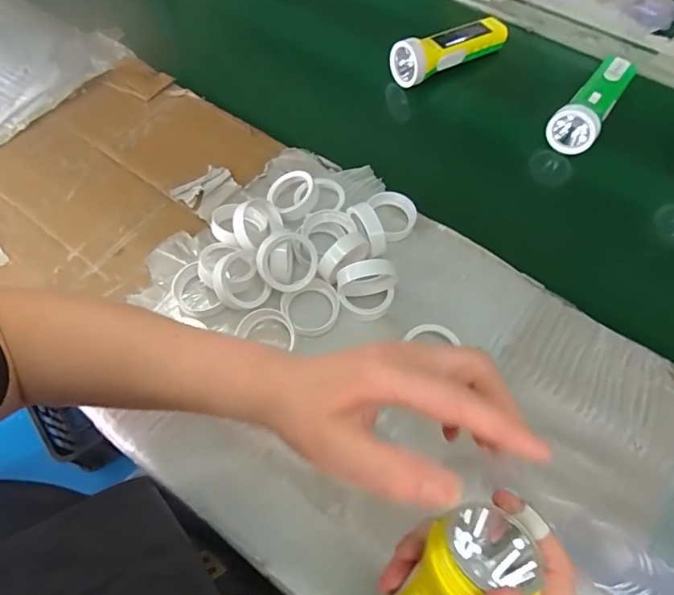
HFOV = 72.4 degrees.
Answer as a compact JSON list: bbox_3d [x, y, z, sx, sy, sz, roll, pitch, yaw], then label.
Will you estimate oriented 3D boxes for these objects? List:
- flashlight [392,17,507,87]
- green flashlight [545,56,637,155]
[{"bbox_3d":[0.148,-0.330,0.611,0.170,0.054,0.055,-30,66,-17],"label":"flashlight"},{"bbox_3d":[0.311,-0.237,0.562,0.050,0.043,0.170,33,65,16],"label":"green flashlight"}]

